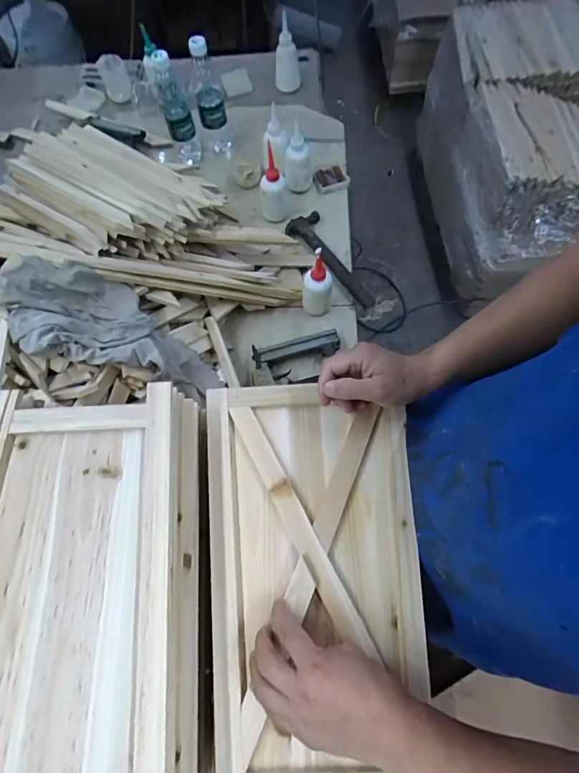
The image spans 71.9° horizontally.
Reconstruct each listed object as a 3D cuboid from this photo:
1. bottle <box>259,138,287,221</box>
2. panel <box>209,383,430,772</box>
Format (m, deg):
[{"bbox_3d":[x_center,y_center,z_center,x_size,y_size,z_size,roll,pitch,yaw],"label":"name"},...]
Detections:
[{"bbox_3d":[-0.034,-0.435,0.863,0.061,0.136,0.064,-4,69,0],"label":"bottle"},{"bbox_3d":[0.030,0.205,0.450,0.234,0.027,0.433,-5,69,-1],"label":"panel"}]

